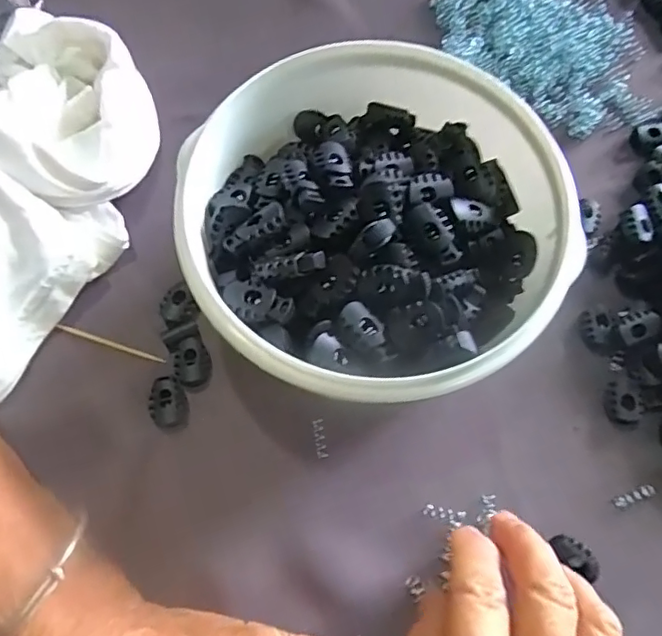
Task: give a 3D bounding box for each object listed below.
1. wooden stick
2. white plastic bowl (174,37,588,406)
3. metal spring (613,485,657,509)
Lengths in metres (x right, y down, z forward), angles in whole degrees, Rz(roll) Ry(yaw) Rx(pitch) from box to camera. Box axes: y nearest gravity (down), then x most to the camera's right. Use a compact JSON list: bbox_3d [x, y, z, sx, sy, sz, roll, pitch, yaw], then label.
[{"bbox_3d":[-0.112,0.013,0.284,0.059,0.004,0.004,17,72,6],"label":"wooden stick"},{"bbox_3d":[0.025,-0.037,0.263,0.175,0.073,0.164,-22,73,-7],"label":"white plastic bowl"},{"bbox_3d":[0.144,0.084,0.262,0.021,0.004,0.005,-19,73,-6],"label":"metal spring"}]

